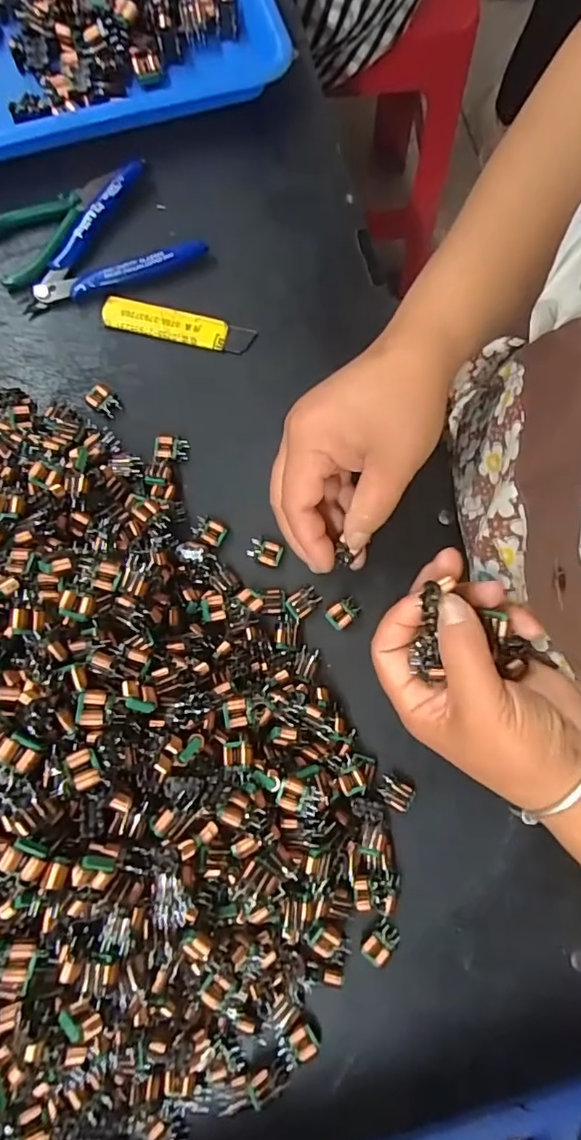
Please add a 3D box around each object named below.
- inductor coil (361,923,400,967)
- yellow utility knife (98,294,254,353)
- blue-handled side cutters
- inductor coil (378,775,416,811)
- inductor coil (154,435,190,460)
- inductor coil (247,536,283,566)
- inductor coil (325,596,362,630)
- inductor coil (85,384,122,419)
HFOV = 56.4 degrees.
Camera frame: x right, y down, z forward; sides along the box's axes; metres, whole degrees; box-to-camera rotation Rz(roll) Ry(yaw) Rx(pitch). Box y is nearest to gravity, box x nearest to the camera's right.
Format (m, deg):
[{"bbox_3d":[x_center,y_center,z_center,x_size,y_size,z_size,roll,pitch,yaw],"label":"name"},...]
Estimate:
[{"bbox_3d":[0.048,0.197,0.289,0.012,0.011,0.020,43,81,6],"label":"inductor coil"},{"bbox_3d":[-0.073,-0.157,0.350,0.096,0.007,0.020,12,80,1],"label":"yellow utility knife"},{"bbox_3d":[-0.127,-0.212,0.356,0.115,0.017,0.074,-30,82,-7],"label":"blue-handled side cutters"},{"bbox_3d":[0.059,0.124,0.303,0.019,0.010,0.014,31,80,4],"label":"inductor coil"},{"bbox_3d":[-0.074,-0.074,0.337,0.021,0.011,0.015,8,80,0],"label":"inductor coil"},{"bbox_3d":[-0.015,-0.011,0.326,0.020,0.005,0.015,20,80,2],"label":"inductor coil"},{"bbox_3d":[0.031,0.025,0.319,0.019,0.008,0.014,-41,83,-8],"label":"inductor coil"},{"bbox_3d":[-0.118,-0.107,0.341,0.022,0.008,0.016,37,81,5],"label":"inductor coil"}]

